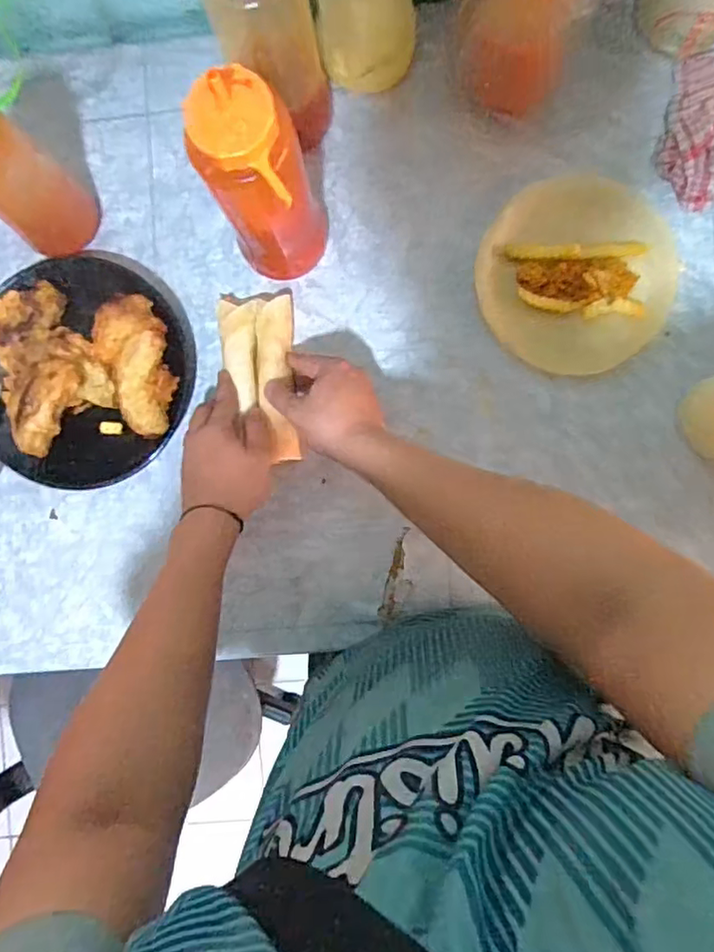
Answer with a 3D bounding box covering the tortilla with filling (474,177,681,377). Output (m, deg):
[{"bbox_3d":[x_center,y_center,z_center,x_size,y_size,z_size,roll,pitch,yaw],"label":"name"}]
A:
[{"bbox_3d":[0.208,-0.194,0.560,0.179,0.014,0.179,0,90,4],"label":"tortilla with filling"}]

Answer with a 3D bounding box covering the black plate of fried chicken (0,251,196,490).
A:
[{"bbox_3d":[-0.271,-0.103,0.564,0.212,0.063,0.215,0,90,4],"label":"black plate of fried chicken"}]

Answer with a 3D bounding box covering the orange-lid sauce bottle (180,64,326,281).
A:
[{"bbox_3d":[-0.072,-0.228,0.479,0.072,0.210,0.065,-1,90,4],"label":"orange-lid sauce bottle"}]

